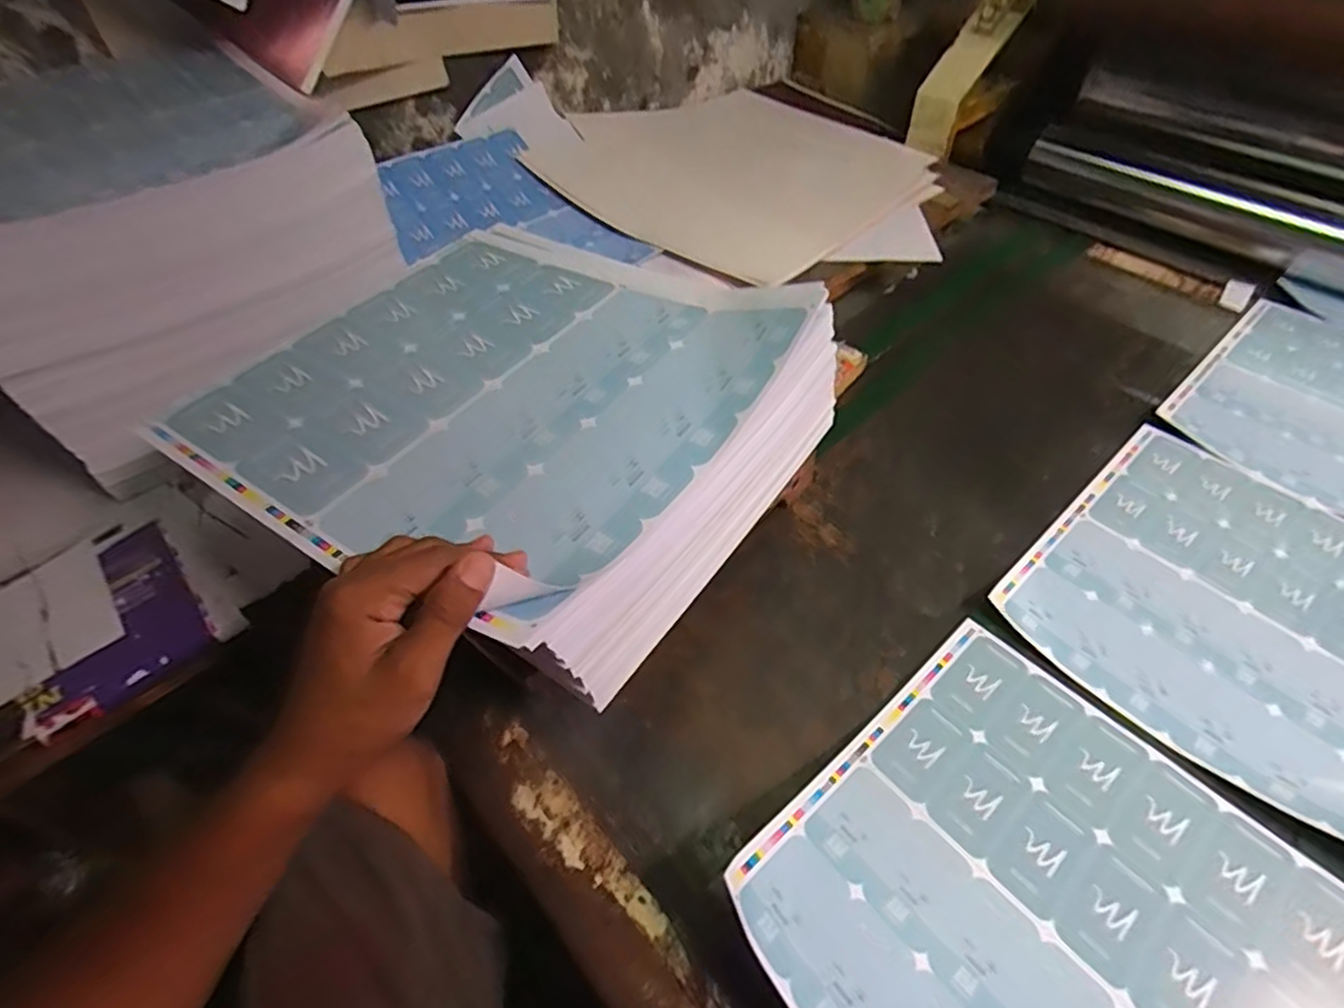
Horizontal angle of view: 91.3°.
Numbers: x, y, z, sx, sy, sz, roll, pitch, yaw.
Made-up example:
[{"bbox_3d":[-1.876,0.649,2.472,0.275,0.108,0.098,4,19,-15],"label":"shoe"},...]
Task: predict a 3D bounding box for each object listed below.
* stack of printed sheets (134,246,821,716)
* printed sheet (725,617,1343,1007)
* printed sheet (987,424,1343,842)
[{"bbox_3d":[-0.126,-0.068,0.550,0.377,0.152,0.376,27,57,24],"label":"stack of printed sheets"},{"bbox_3d":[0.275,0.285,0.458,0.368,0.092,0.352,-37,57,-24],"label":"printed sheet"},{"bbox_3d":[0.566,0.095,0.645,0.376,0.028,0.347,-36,57,-24],"label":"printed sheet"}]

